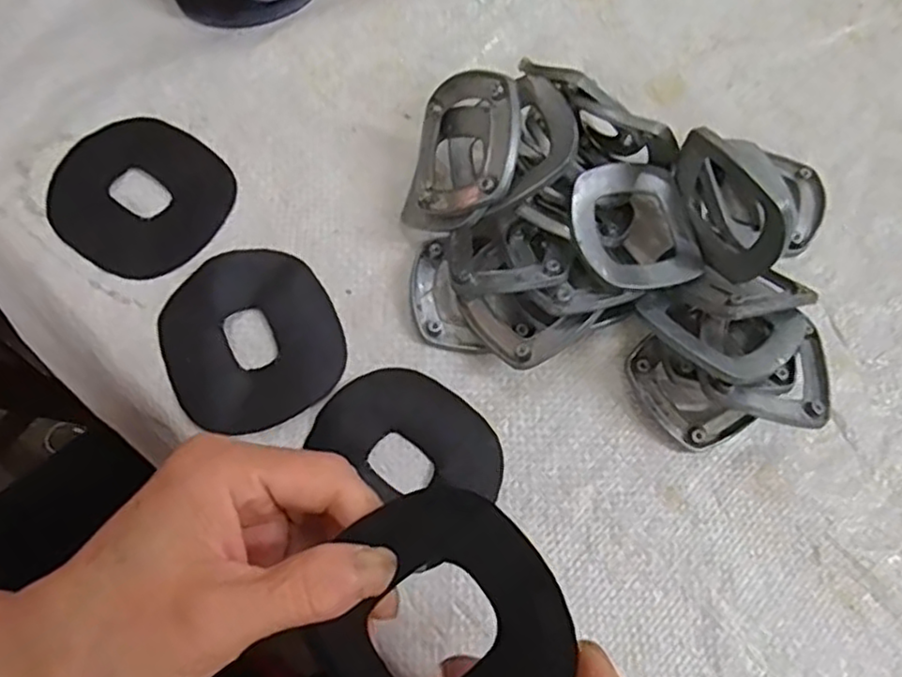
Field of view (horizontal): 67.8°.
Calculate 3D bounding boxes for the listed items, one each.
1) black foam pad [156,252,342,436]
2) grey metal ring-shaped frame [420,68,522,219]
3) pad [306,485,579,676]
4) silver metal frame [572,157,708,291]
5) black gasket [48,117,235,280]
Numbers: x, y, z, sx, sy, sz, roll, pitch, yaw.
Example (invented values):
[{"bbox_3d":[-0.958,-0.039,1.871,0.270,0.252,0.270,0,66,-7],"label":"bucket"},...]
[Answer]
[{"bbox_3d":[-0.089,0.000,0.301,0.075,0.005,0.080,-26,75,-10],"label":"black foam pad"},{"bbox_3d":[0.005,-0.083,0.299,0.013,0.063,0.062,10,76,-45],"label":"grey metal ring-shaped frame"},{"bbox_3d":[-0.003,0.085,0.201,0.070,0.009,0.073,-36,77,-12],"label":"pad"},{"bbox_3d":[0.080,-0.048,0.291,0.055,0.020,0.059,-21,74,-9],"label":"silver metal frame"},{"bbox_3d":[-0.148,-0.068,0.322,0.079,0.005,0.076,32,74,8],"label":"black gasket"}]

